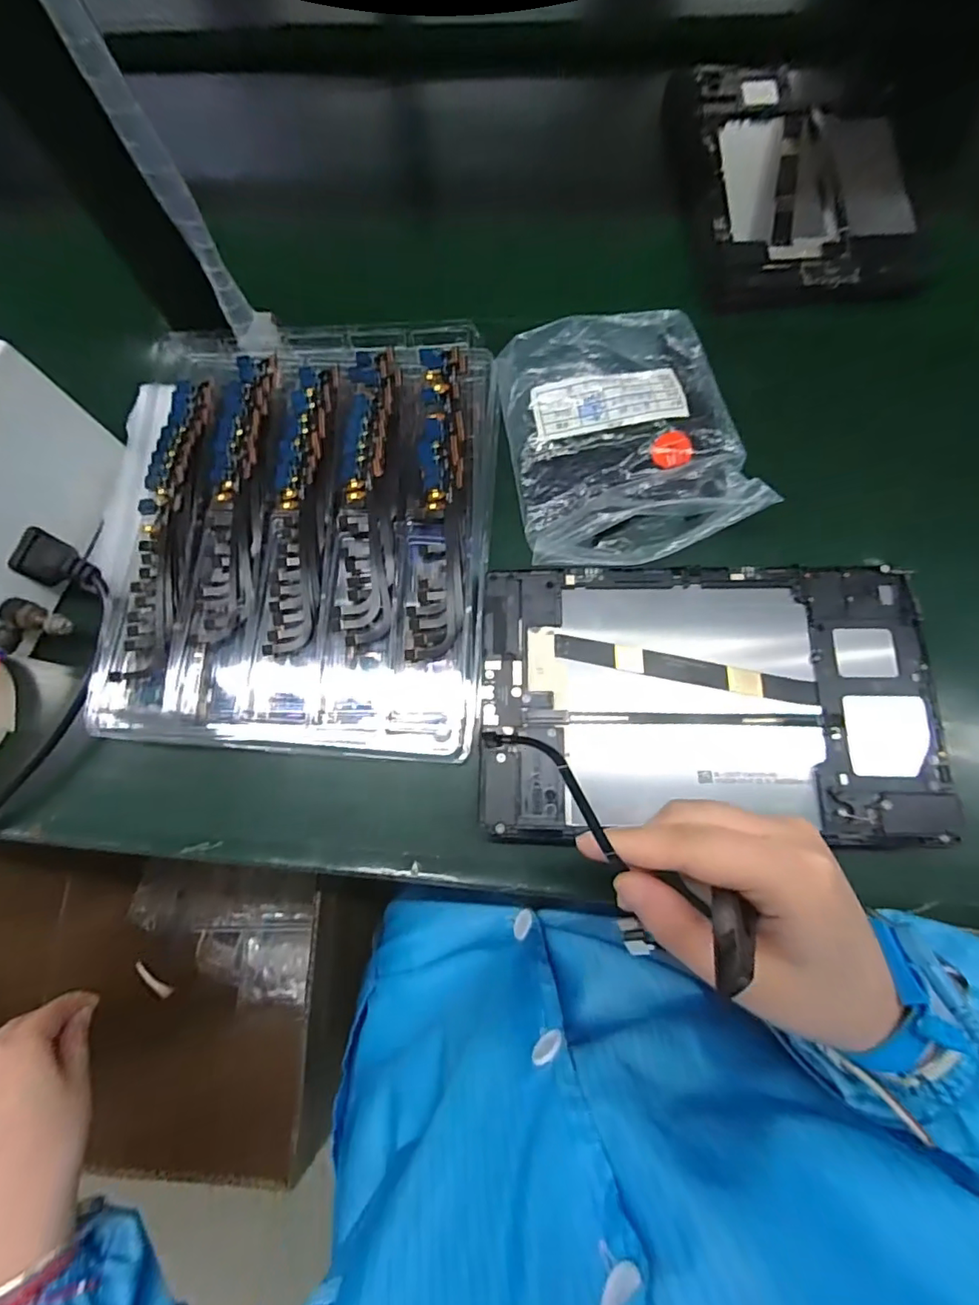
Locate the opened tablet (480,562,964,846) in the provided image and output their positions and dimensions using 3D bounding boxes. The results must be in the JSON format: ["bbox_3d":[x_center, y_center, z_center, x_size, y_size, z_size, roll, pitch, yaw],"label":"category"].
[{"bbox_3d":[0.114,0.022,0.292,0.235,0.010,0.146,-1,75,2],"label":"opened tablet"}]

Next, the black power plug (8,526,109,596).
[{"bbox_3d":[-0.254,-0.052,0.325,0.055,0.015,0.028,20,76,10],"label":"black power plug"}]

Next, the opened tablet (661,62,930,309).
[{"bbox_3d":[0.226,-0.356,0.410,0.157,0.018,0.231,-2,74,4],"label":"opened tablet"}]

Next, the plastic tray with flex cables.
[{"bbox_3d":[-0.125,-0.080,0.338,0.249,0.025,0.271,3,75,3],"label":"plastic tray with flex cables"}]

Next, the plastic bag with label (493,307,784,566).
[{"bbox_3d":[0.084,-0.140,0.345,0.139,0.030,0.167,-10,73,1],"label":"plastic bag with label"}]

